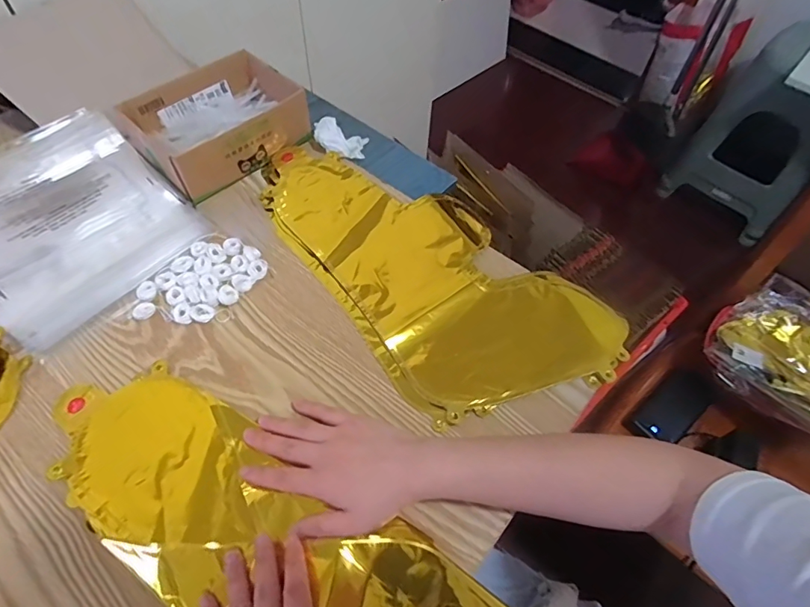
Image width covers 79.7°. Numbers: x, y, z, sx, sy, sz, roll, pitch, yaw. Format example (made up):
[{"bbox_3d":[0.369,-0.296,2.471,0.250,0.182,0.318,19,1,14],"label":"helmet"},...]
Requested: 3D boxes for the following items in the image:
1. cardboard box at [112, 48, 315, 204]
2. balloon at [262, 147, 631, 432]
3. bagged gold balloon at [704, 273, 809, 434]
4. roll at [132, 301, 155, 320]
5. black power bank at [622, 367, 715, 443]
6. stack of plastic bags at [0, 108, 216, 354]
[{"bbox_3d":[-0.226,-0.221,0.589,0.178,0.060,0.142,-39,66,-24],"label":"cardboard box"},{"bbox_3d":[0.010,-0.041,0.520,0.425,0.014,0.218,39,63,21],"label":"balloon"},{"bbox_3d":[0.636,0.091,0.763,0.266,0.065,0.255,39,63,21],"label":"bagged gold balloon"},{"bbox_3d":[-0.258,0.006,0.479,0.020,0.006,0.018,-34,64,-22],"label":"roll"},{"bbox_3d":[0.435,0.169,0.793,0.155,0.017,0.077,-34,64,-22],"label":"black power bank"},{"bbox_3d":[-0.383,-0.102,0.536,0.285,0.017,0.221,37,63,20],"label":"stack of plastic bags"}]

